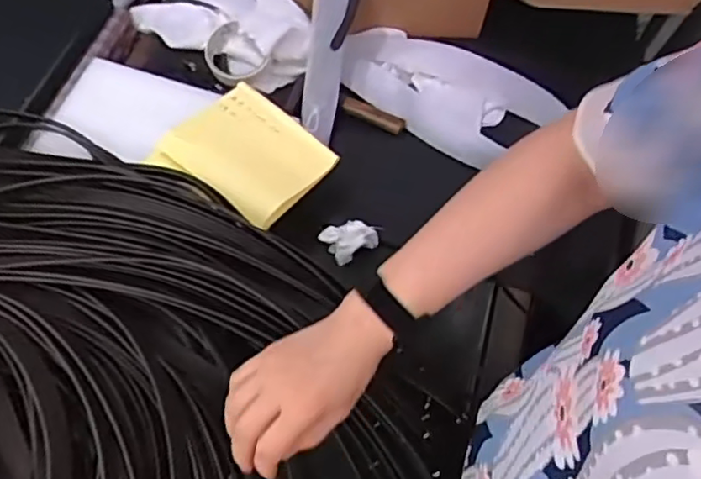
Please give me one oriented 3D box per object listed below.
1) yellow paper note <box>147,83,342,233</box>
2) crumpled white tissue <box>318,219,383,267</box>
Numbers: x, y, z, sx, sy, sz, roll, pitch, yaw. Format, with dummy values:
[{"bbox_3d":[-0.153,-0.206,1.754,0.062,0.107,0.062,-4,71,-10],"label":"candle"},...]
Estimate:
[{"bbox_3d":[-0.108,-0.101,0.680,0.163,0.025,0.137,31,64,12],"label":"yellow paper note"},{"bbox_3d":[0.001,-0.004,0.703,0.057,0.029,0.046,-28,67,-17],"label":"crumpled white tissue"}]

